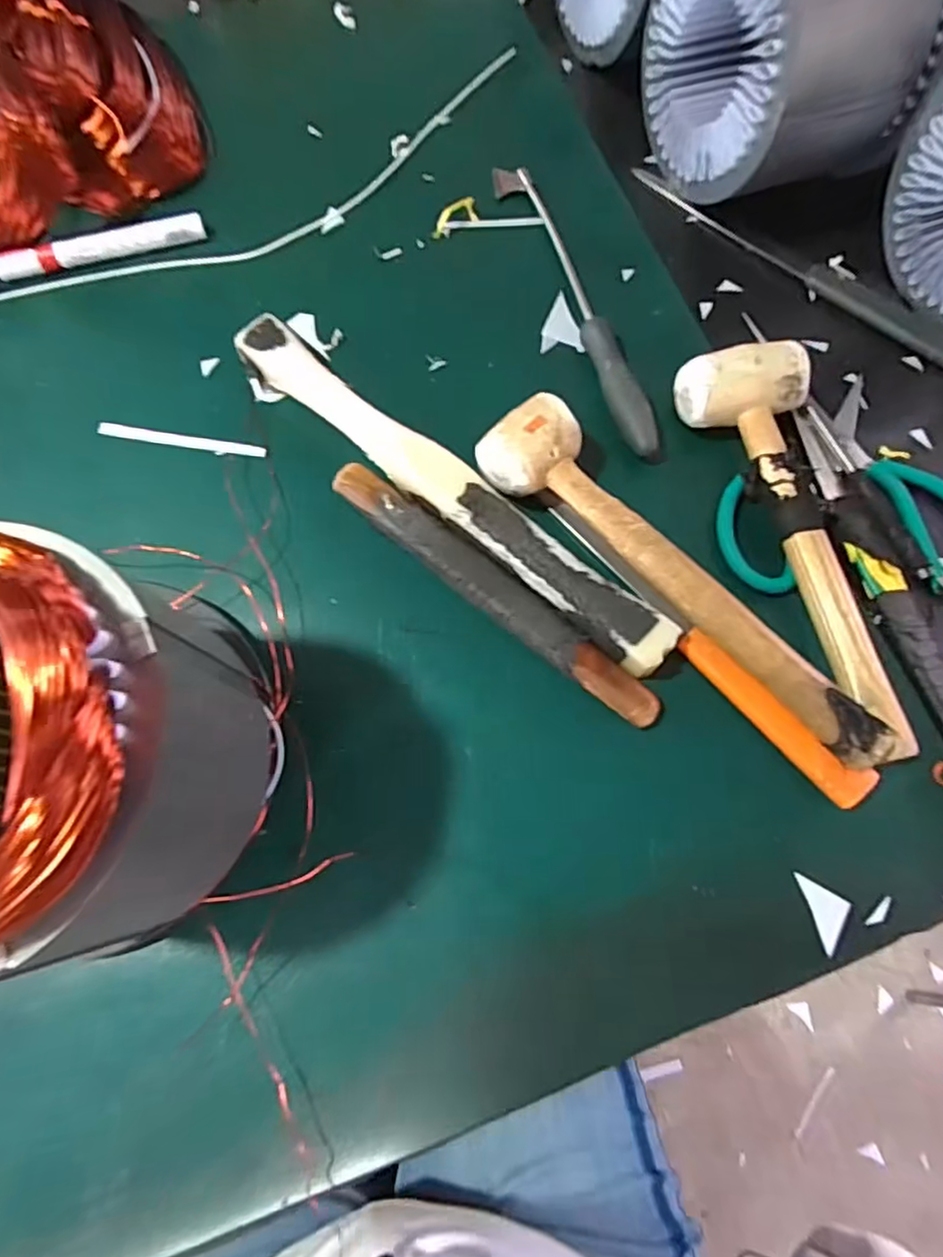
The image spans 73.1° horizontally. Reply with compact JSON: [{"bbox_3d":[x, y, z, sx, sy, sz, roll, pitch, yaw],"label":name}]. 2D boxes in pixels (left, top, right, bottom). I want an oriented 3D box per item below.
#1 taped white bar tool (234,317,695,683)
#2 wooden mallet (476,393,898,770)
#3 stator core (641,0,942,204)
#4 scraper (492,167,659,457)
[{"bbox_3d":[-0.018,-0.085,0.381,0.322,0.041,0.040,42,76,10],"label":"taped white bar tool"},{"bbox_3d":[0.114,-0.030,0.355,0.263,0.041,0.052,42,78,11],"label":"wooden mallet"},{"bbox_3d":[0.208,-0.389,0.423,0.123,0.148,0.154,-23,75,-9],"label":"stator core"},{"bbox_3d":[0.071,-0.227,0.435,0.029,0.022,0.261,-18,74,-8],"label":"scraper"}]

